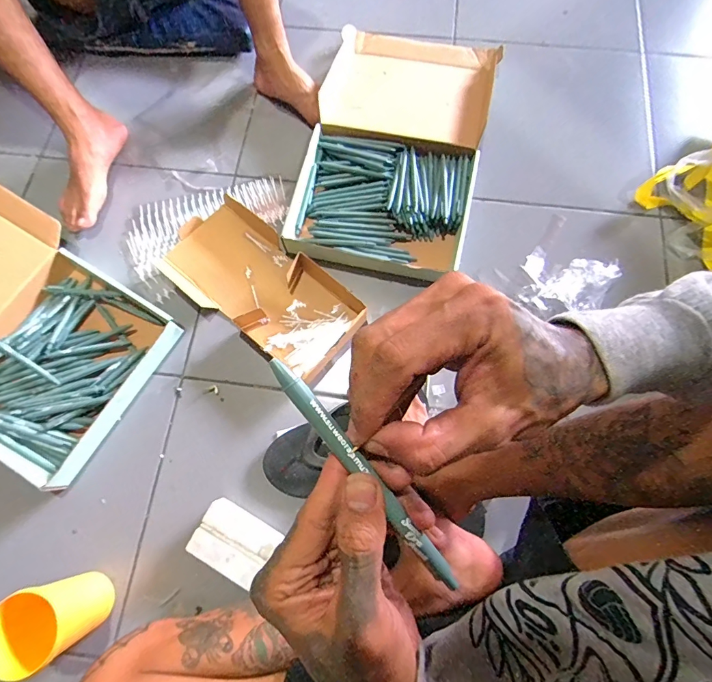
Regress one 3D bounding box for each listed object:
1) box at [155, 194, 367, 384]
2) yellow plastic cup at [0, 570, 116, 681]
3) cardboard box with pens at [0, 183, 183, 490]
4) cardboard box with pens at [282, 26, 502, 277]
[{"bbox_3d":[-0.170,-0.101,0.701,0.369,0.046,0.186,40,78,8],"label":"box"},{"bbox_3d":[-0.390,0.356,0.523,0.083,0.125,0.086,0,76,-2],"label":"yellow plastic cup"},{"bbox_3d":[-0.603,-0.042,0.655,0.550,0.066,0.371,31,77,6],"label":"cardboard box with pens"},{"bbox_3d":[0.077,-0.383,0.762,0.310,0.059,0.527,14,76,2],"label":"cardboard box with pens"}]

